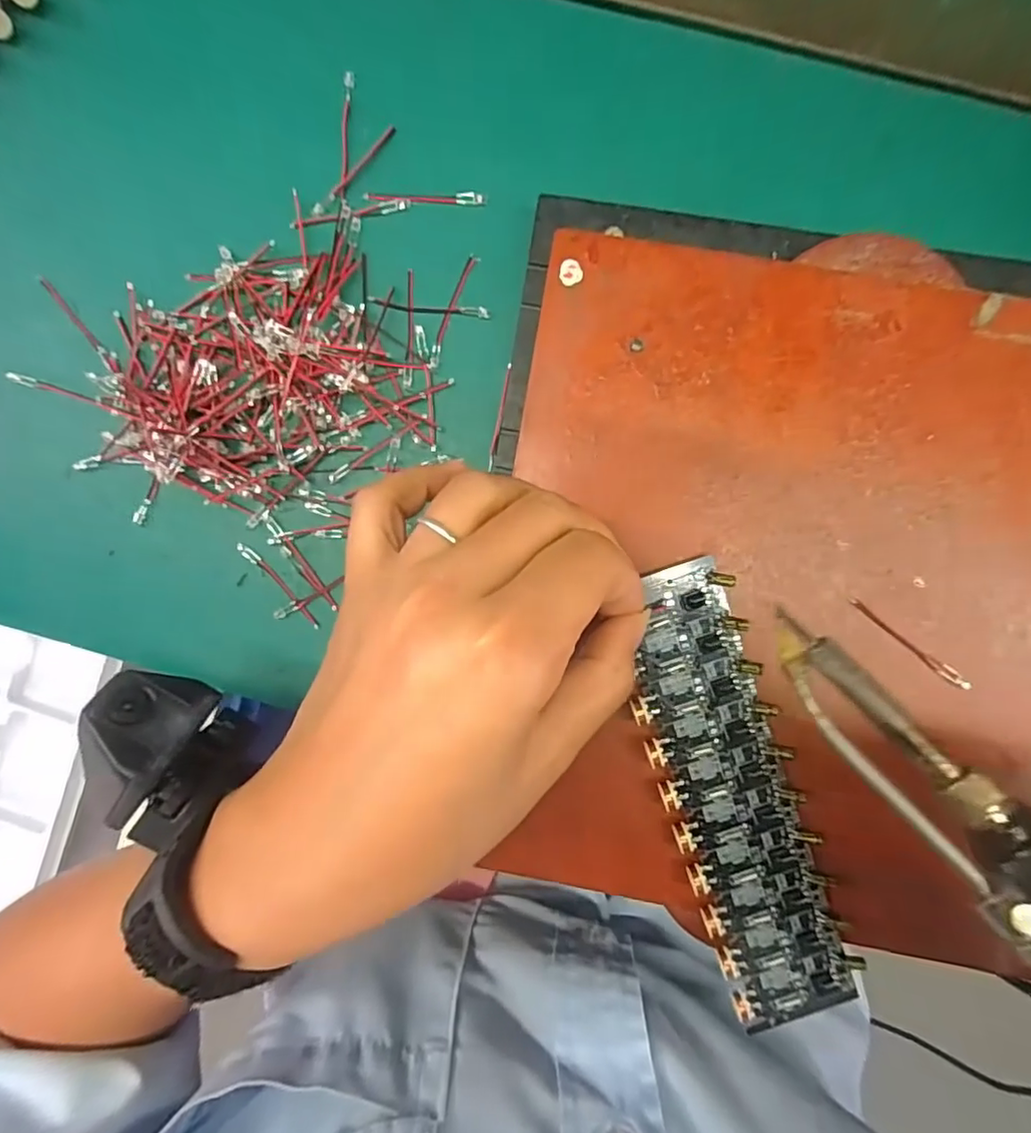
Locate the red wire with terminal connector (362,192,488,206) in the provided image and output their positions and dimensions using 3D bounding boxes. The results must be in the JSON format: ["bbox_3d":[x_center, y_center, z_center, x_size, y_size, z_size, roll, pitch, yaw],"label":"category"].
[{"bbox_3d":[-0.037,-0.149,0.233,0.049,0.004,0.005,2,91,4],"label":"red wire with terminal connector"}]

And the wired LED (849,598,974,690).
[{"bbox_3d":[0.136,0.027,0.197,0.049,0.004,0.005,36,93,3],"label":"wired LED"}]

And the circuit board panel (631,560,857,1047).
[{"bbox_3d":[0.075,0.080,0.200,0.047,0.006,0.161,-16,92,4],"label":"circuit board panel"}]

